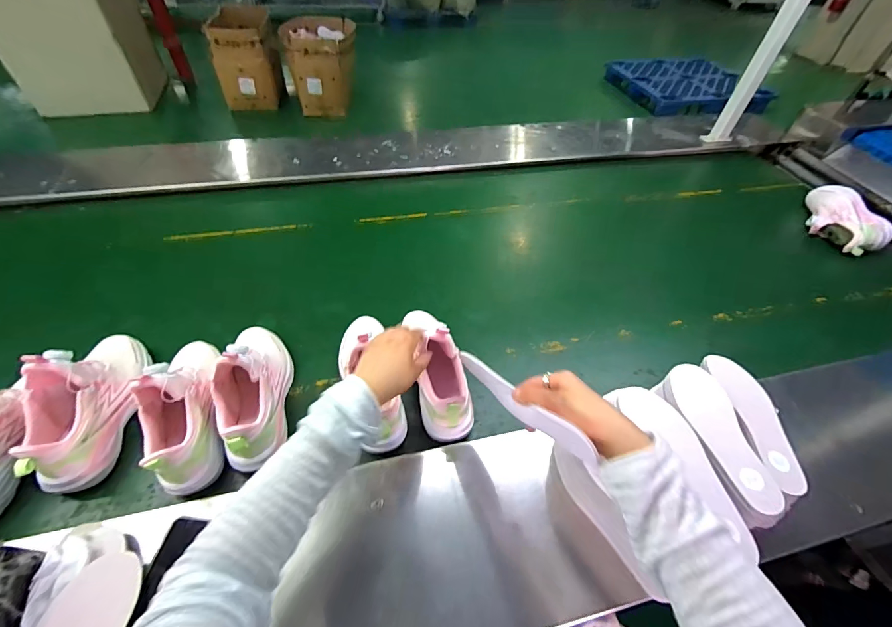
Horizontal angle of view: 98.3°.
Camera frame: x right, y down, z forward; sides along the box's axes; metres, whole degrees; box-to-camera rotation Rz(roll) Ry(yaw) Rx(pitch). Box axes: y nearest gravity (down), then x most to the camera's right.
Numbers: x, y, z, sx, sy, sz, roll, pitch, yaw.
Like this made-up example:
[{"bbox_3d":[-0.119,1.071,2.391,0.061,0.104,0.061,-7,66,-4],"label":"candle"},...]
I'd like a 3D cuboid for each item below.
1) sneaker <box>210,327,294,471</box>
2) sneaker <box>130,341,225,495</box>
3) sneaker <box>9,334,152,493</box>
[{"bbox_3d":[-0.300,0.101,0.597,0.083,0.125,0.240,-7,50,-6],"label":"sneaker"},{"bbox_3d":[-0.391,0.122,0.570,0.103,0.130,0.232,-23,54,-18],"label":"sneaker"},{"bbox_3d":[-0.536,0.115,0.570,0.085,0.135,0.253,-10,50,-8],"label":"sneaker"}]

